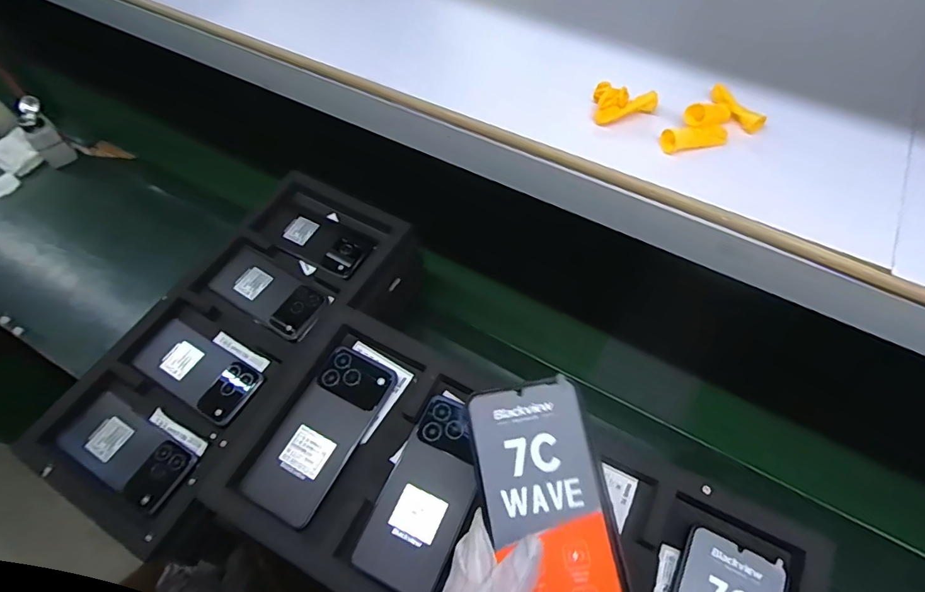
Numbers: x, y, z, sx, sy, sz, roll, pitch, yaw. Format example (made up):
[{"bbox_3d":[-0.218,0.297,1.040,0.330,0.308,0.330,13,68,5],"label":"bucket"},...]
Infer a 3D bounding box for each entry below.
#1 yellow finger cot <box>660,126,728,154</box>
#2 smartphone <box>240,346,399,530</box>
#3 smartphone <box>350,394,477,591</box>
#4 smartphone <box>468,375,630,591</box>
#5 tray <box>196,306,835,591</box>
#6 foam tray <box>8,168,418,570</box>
[{"bbox_3d":[0.205,-0.140,0.439,0.061,0.016,0.016,-14,59,-7],"label":"yellow finger cot"},{"bbox_3d":[-0.131,0.126,0.469,0.072,0.009,0.160,23,62,14],"label":"smartphone"},{"bbox_3d":[-0.030,0.171,0.438,0.074,0.010,0.157,20,61,13],"label":"smartphone"},{"bbox_3d":[0.054,0.136,0.313,0.074,0.005,0.159,-13,74,6],"label":"smartphone"},{"bbox_3d":[0.032,0.193,0.423,0.482,0.036,0.235,23,62,15],"label":"tray"},{"bbox_3d":[-0.275,0.054,0.664,0.239,0.099,0.498,27,63,16],"label":"foam tray"}]

